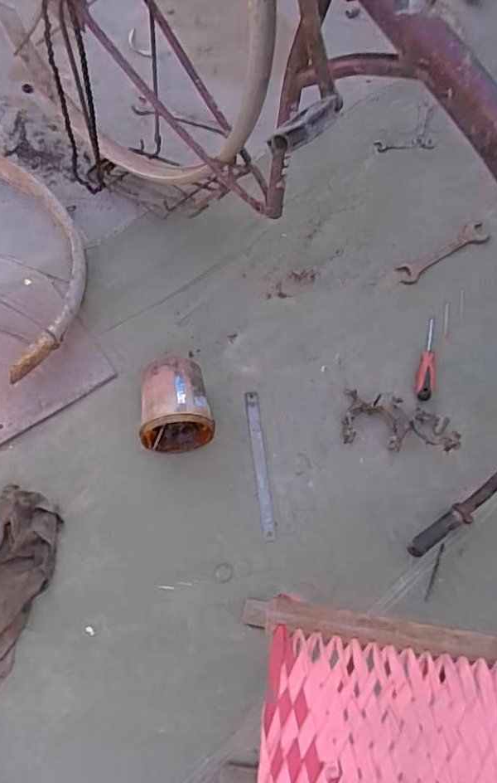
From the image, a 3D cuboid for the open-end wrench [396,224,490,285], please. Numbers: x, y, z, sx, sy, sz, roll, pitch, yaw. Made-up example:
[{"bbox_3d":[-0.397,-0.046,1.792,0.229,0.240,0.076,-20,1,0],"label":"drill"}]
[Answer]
[{"bbox_3d":[0.415,-0.295,1.136,0.226,0.014,0.050,-29,73,-14],"label":"open-end wrench"}]

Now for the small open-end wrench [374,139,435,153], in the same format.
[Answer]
[{"bbox_3d":[0.364,-0.575,1.240,0.137,0.013,0.026,-4,69,-5],"label":"small open-end wrench"}]

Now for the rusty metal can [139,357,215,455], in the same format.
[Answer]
[{"bbox_3d":[-0.125,0.023,0.922,0.114,0.114,0.140,-2,68,-8],"label":"rusty metal can"}]

